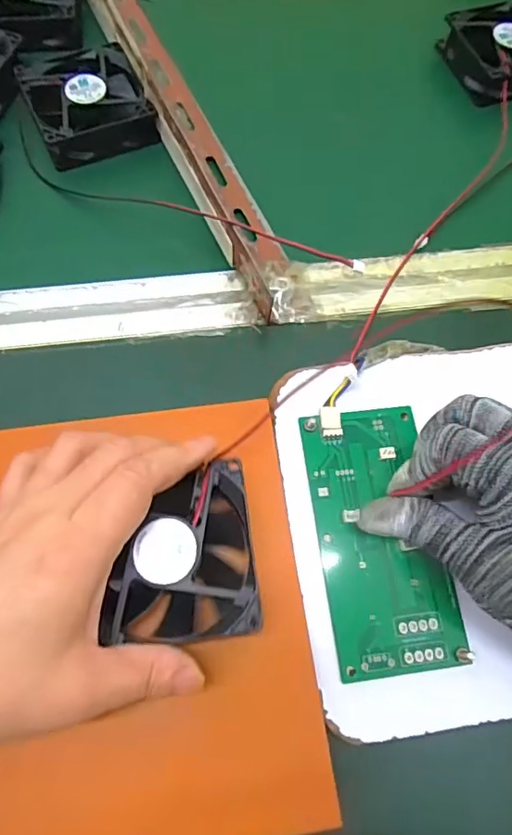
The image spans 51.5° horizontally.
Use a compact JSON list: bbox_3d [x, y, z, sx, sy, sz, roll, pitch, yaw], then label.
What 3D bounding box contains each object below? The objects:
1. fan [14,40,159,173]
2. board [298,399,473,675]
[{"bbox_3d":[-0.121,-0.228,0.387,0.079,0.033,0.080,-21,66,-10],"label":"fan"},{"bbox_3d":[0.064,0.059,0.276,0.063,0.006,0.133,-7,71,-4],"label":"board"}]

